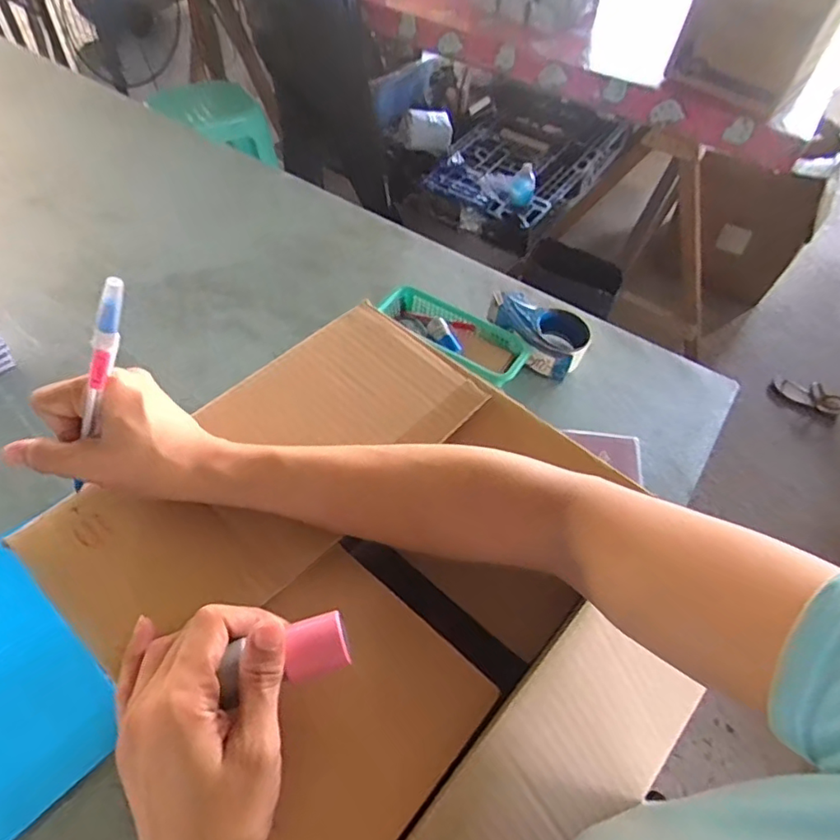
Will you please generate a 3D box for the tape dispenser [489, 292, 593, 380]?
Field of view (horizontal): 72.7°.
[{"bbox_3d":[0.165,-0.123,0.828,0.152,0.066,0.092,23,55,13],"label":"tape dispenser"}]

